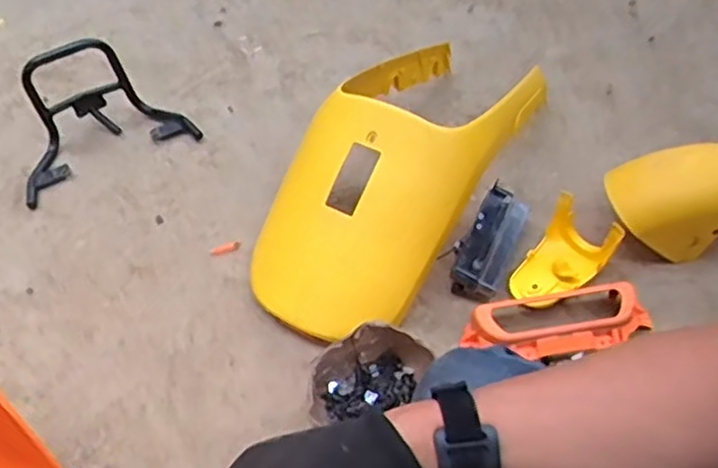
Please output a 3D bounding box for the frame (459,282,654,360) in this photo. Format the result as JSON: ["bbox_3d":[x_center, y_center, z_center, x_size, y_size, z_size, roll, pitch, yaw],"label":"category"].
[{"bbox_3d":[0.280,0.124,1.002,0.267,0.045,0.097,-9,49,-1],"label":"frame"}]

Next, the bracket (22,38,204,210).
[{"bbox_3d":[-0.513,-0.241,1.346,0.344,0.190,0.190,-24,51,-14],"label":"bracket"}]

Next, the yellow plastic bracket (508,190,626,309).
[{"bbox_3d":[0.299,0.036,1.061,0.158,0.083,0.113,-35,55,-22],"label":"yellow plastic bracket"}]

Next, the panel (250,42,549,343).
[{"bbox_3d":[0.088,-0.125,1.138,0.277,0.244,0.630,21,55,22],"label":"panel"}]

